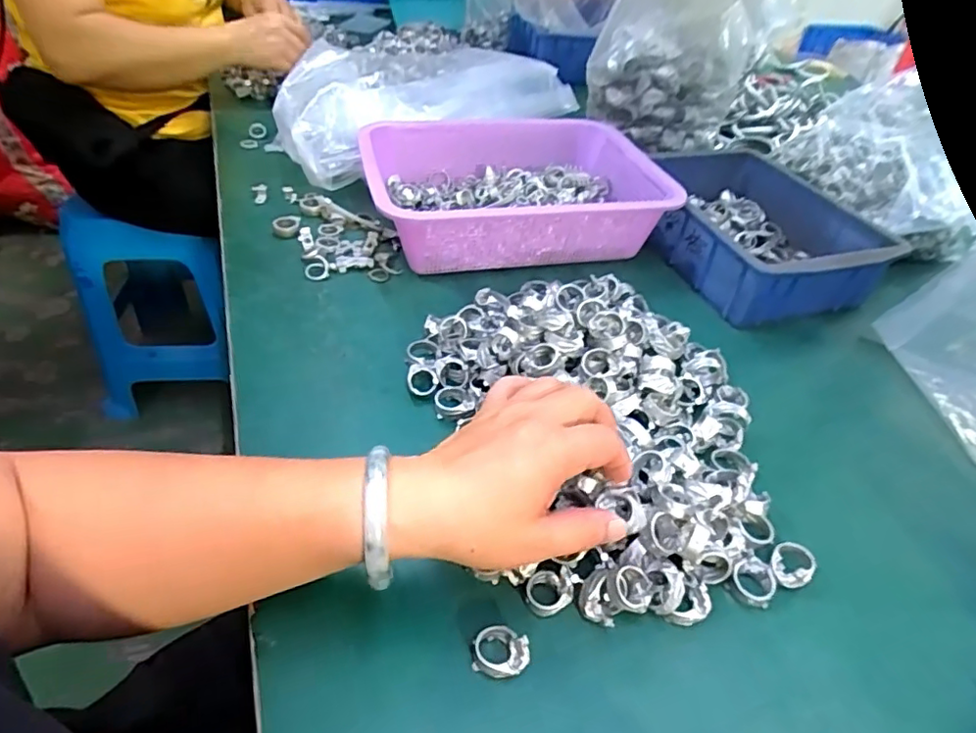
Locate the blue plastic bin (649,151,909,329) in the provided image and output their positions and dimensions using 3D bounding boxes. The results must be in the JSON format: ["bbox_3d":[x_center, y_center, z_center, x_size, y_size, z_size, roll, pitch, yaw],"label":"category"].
[{"bbox_3d":[0.274,-0.149,0.621,0.184,0.078,0.257,-8,43,-17],"label":"blue plastic bin"}]

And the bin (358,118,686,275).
[{"bbox_3d":[0.028,-0.192,0.623,0.289,0.075,0.236,-9,43,-19],"label":"bin"}]

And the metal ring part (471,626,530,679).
[{"bbox_3d":[0.006,0.147,0.294,0.029,0.015,0.022,21,42,15],"label":"metal ring part"}]

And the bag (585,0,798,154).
[{"bbox_3d":[0.259,-0.431,0.712,0.169,0.276,0.235,26,46,20],"label":"bag"}]

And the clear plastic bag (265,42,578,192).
[{"bbox_3d":[-0.090,-0.339,0.737,0.349,0.099,0.209,-16,46,-26],"label":"clear plastic bag"}]

